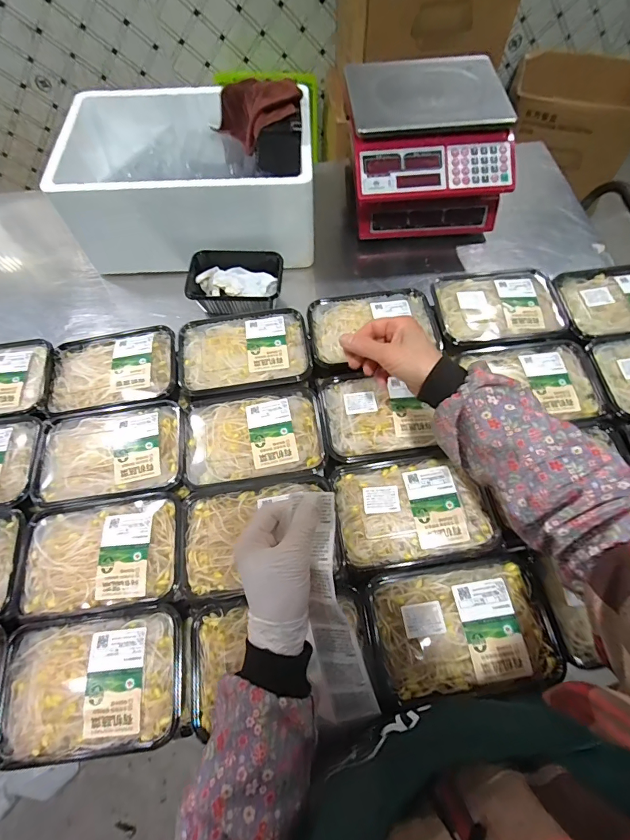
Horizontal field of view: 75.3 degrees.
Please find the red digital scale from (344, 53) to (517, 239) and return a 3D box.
[{"bbox_3d":[0.221,-0.541,0.839,0.299,0.207,0.266,-3,63,-1],"label":"red digital scale"}]

